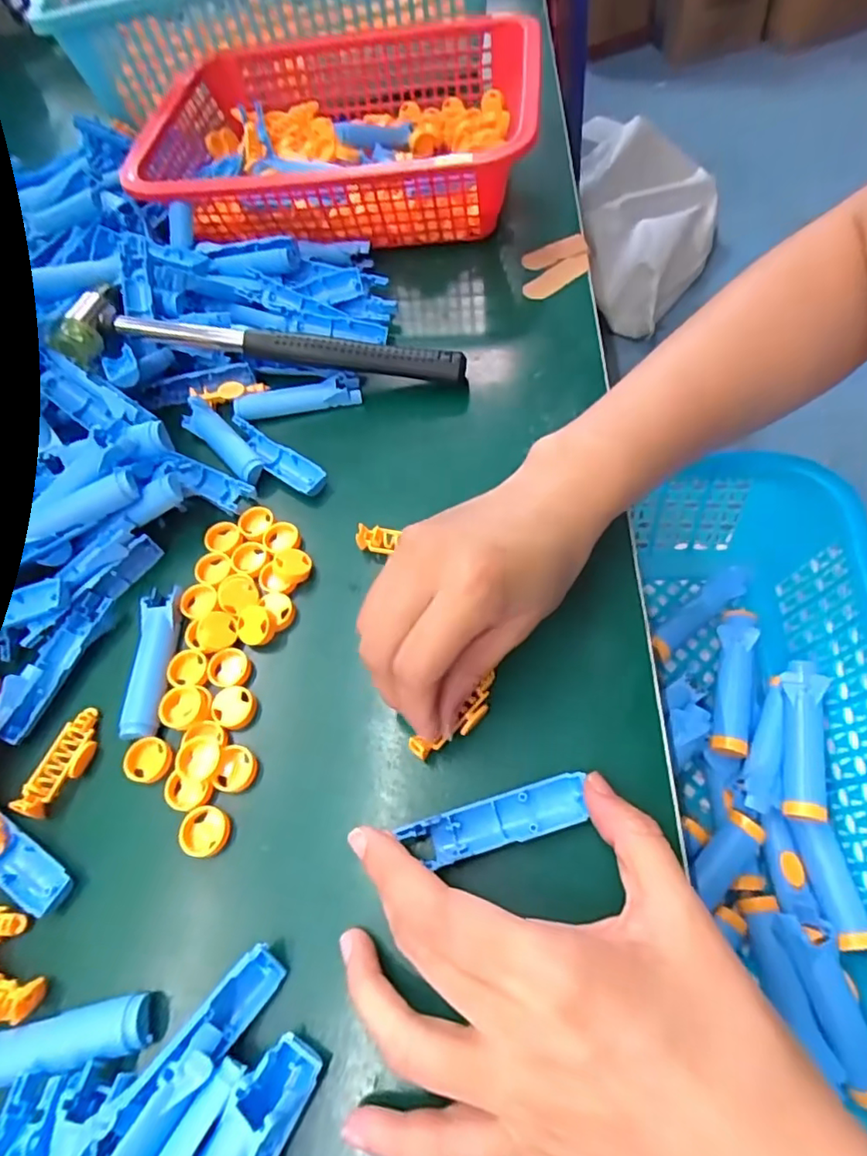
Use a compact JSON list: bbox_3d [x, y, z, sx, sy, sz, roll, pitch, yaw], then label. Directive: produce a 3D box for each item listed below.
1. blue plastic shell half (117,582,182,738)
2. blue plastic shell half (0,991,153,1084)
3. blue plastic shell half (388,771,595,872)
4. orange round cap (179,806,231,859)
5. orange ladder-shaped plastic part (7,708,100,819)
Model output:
[{"bbox_3d":[-0.135,0.038,0.284,0.017,0.009,0.076,-7,60,1],"label":"blue plastic shell half"},{"bbox_3d":[-0.141,0.169,0.214,0.078,0.013,0.017,-13,61,-3],"label":"blue plastic shell half"},{"bbox_3d":[0.024,0.095,0.230,0.072,0.007,0.019,-15,61,-3],"label":"blue plastic shell half"},{"bbox_3d":[-0.095,0.107,0.248,0.019,0.009,0.019,-2,61,3],"label":"orange round cap"},{"bbox_3d":[-0.166,0.083,0.267,0.017,0.017,0.048,8,62,9],"label":"orange ladder-shaped plastic part"}]

